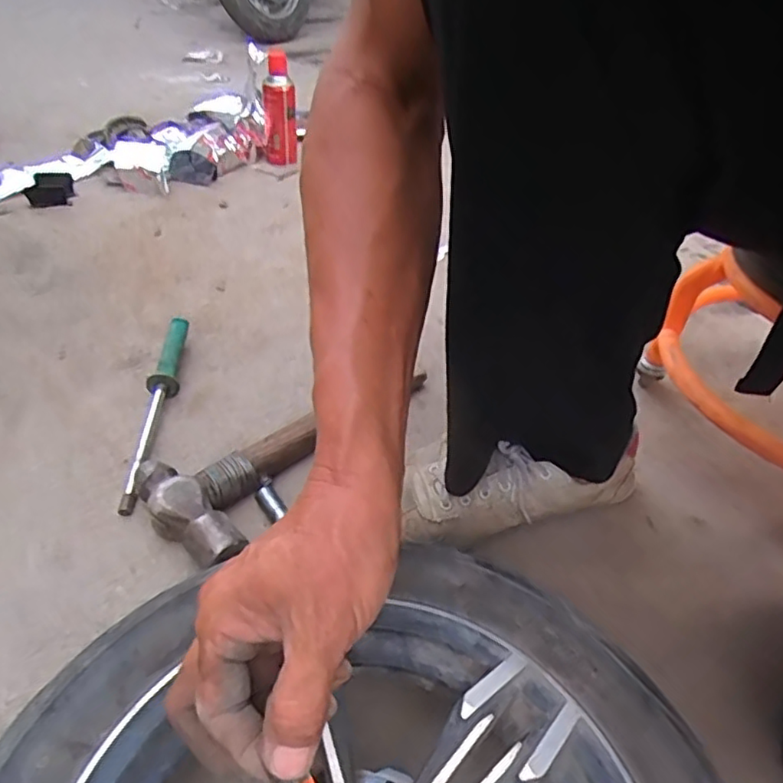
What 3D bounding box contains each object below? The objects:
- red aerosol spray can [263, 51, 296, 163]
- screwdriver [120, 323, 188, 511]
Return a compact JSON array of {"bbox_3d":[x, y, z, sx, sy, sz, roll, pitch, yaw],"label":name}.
[{"bbox_3d":[-0.208,-0.522,1.122,0.056,0.190,0.059,3,40,-2],"label":"red aerosol spray can"},{"bbox_3d":[-0.233,0.012,0.592,0.026,0.039,0.251,2,39,-4],"label":"screwdriver"}]

